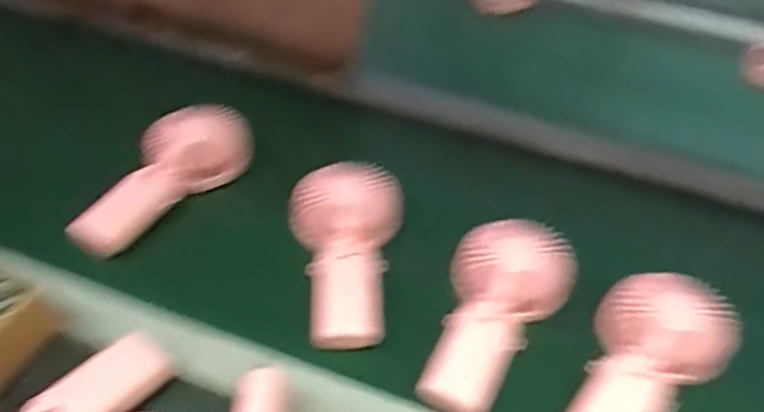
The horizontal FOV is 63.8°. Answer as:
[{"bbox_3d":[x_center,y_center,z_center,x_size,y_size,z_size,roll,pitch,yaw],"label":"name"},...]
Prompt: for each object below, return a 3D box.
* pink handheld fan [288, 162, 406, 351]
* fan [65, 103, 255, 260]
[{"bbox_3d":[-0.031,0.038,0.542,0.096,0.044,0.179,0,59,-5],"label":"pink handheld fan"},{"bbox_3d":[-0.219,-0.027,0.609,0.083,0.051,0.192,32,64,25],"label":"fan"}]

